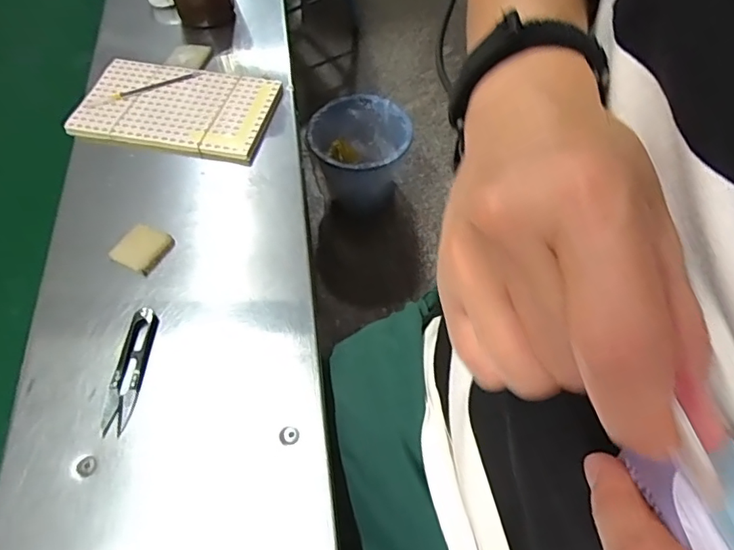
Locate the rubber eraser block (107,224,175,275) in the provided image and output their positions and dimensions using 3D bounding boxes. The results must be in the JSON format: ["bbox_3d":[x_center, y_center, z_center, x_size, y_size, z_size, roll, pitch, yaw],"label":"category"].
[{"bbox_3d":[-0.206,-0.026,0.474,0.044,0.008,0.042,21,62,14],"label":"rubber eraser block"}]

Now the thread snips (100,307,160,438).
[{"bbox_3d":[-0.190,0.074,0.414,0.026,0.005,0.102,3,59,4],"label":"thread snips"}]

